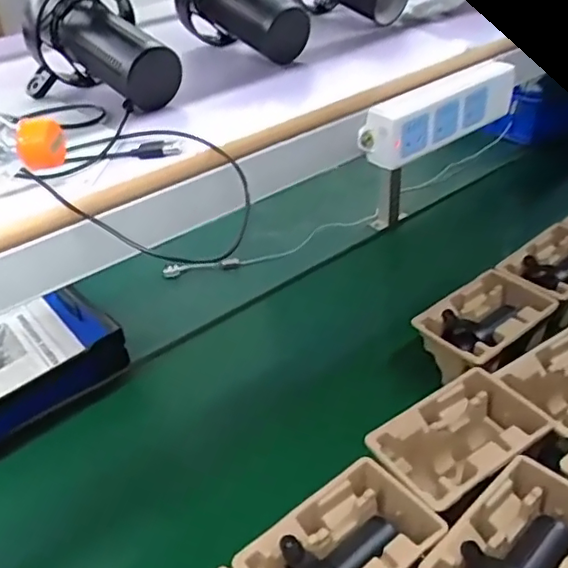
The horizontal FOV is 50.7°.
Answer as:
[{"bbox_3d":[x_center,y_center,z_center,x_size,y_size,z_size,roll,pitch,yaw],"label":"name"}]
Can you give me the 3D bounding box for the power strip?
[{"bbox_3d":[0.152,-0.161,0.562,0.195,0.053,0.038,-25,41,-25],"label":"power strip"}]

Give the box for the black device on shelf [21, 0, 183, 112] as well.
[{"bbox_3d":[-0.160,-0.207,0.533,0.165,0.098,0.089,35,49,18],"label":"black device on shelf"}]

